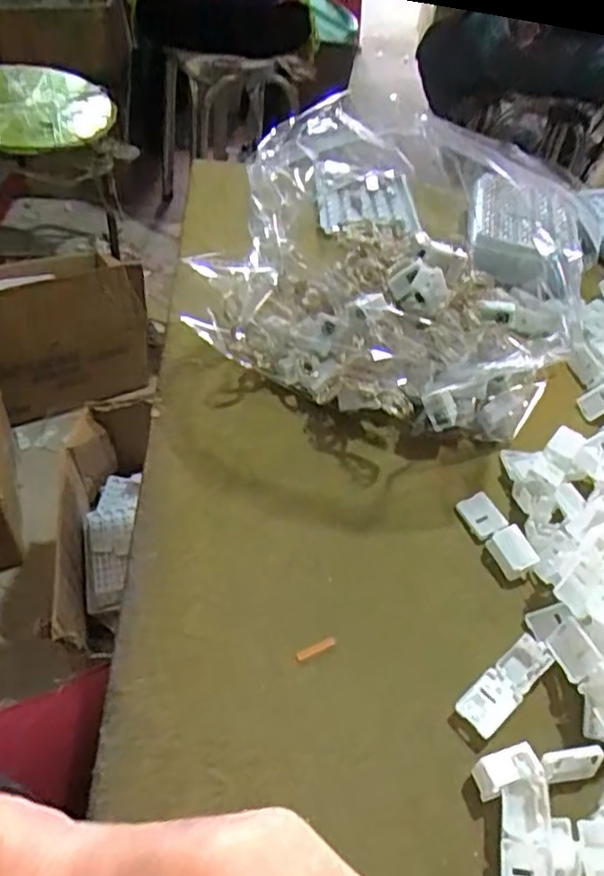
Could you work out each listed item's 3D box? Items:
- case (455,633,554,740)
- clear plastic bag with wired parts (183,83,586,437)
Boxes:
[{"bbox_3d":[0.096,0.117,0.313,0.055,0.007,0.020,-30,58,-32],"label":"case"},{"bbox_3d":[0.060,-0.103,0.433,0.218,0.136,0.166,31,49,20],"label":"clear plastic bag with wired parts"}]

